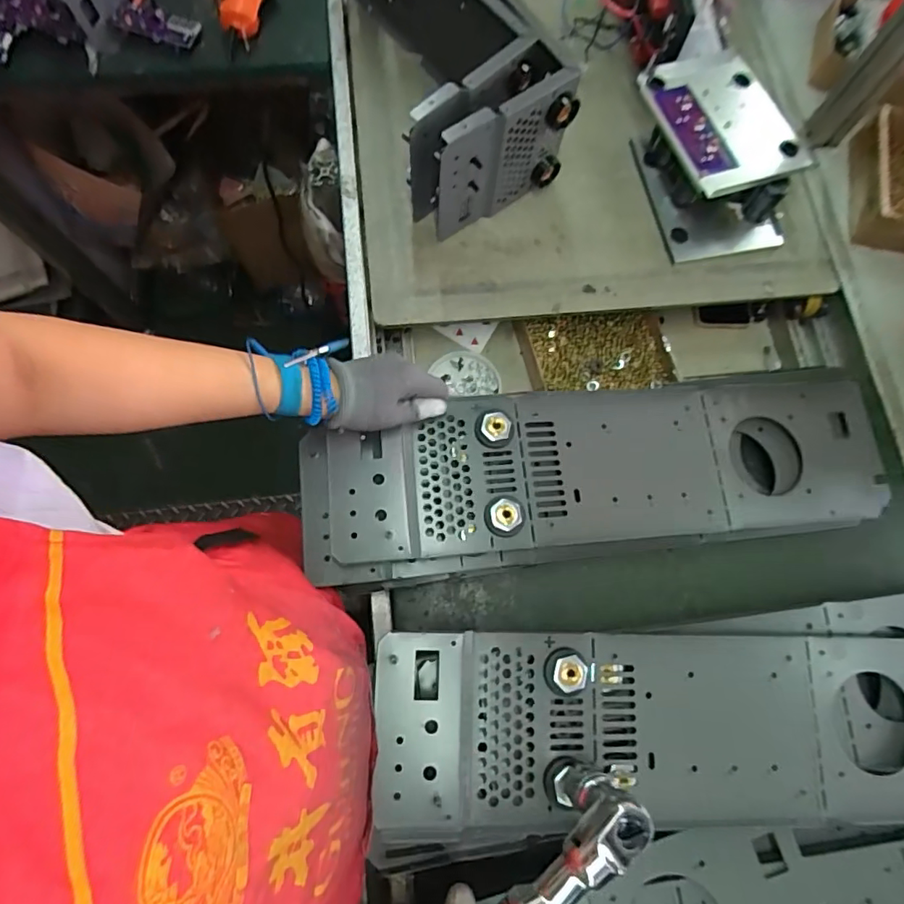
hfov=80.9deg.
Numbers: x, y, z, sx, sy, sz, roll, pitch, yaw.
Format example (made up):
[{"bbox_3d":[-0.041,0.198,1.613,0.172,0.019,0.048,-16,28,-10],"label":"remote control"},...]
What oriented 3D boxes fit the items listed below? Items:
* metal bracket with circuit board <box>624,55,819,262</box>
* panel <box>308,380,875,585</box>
[{"bbox_3d":[0.338,-0.381,0.684,0.154,0.081,0.237,-14,76,-6],"label":"metal bracket with circuit board"},{"bbox_3d":[0.166,0.014,0.542,0.621,0.043,0.166,-6,75,-9],"label":"panel"}]

